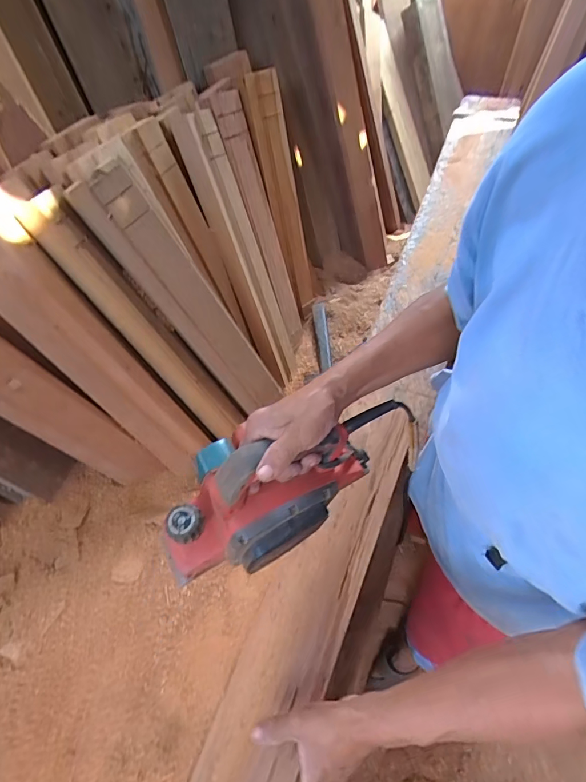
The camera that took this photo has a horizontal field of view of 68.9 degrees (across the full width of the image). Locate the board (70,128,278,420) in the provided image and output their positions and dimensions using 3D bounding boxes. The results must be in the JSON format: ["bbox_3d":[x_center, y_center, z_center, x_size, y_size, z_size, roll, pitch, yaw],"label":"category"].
[{"bbox_3d":[-0.182,-0.153,0.879,0.051,0.641,0.128,14,59,42],"label":"board"}]

